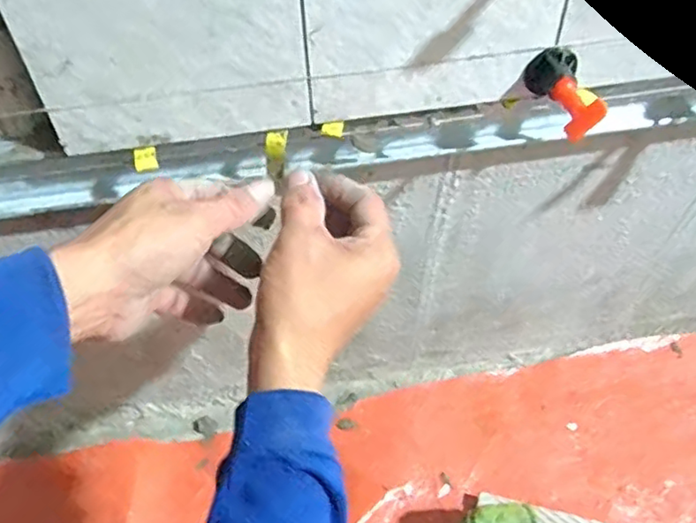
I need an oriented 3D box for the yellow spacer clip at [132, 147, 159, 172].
[{"bbox_3d":[-0.123,-0.061,0.382,0.014,0.013,0.004,-18,12,-26],"label":"yellow spacer clip"}]

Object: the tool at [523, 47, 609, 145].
[{"bbox_3d":[0.129,-0.098,0.371,0.031,0.026,0.056,-8,52,-4],"label":"tool"}]

